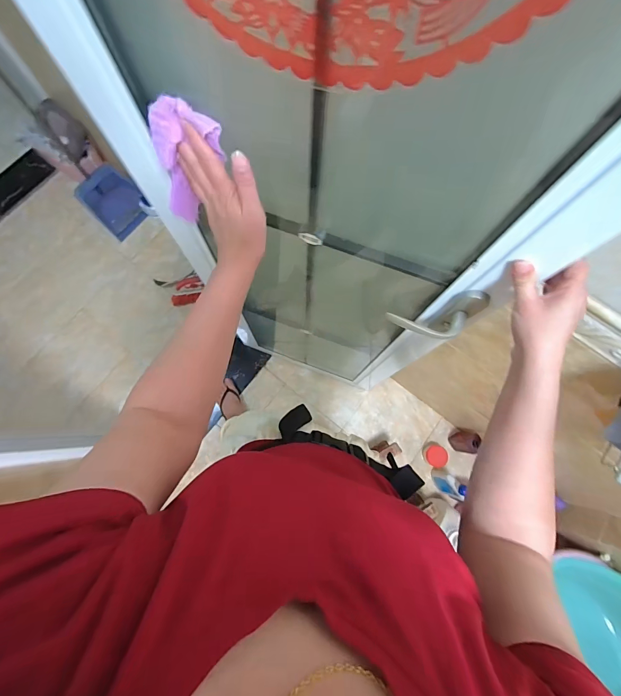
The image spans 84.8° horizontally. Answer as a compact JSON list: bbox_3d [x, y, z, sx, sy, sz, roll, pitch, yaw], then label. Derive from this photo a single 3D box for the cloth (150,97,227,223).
[{"bbox_3d":[-0.142,-0.208,0.397,0.064,0.156,0.048,-11,77,-19],"label":"cloth"}]

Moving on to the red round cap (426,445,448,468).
[{"bbox_3d":[0.487,0.417,1.304,0.080,0.011,0.081,-2,87,37],"label":"red round cap"}]

